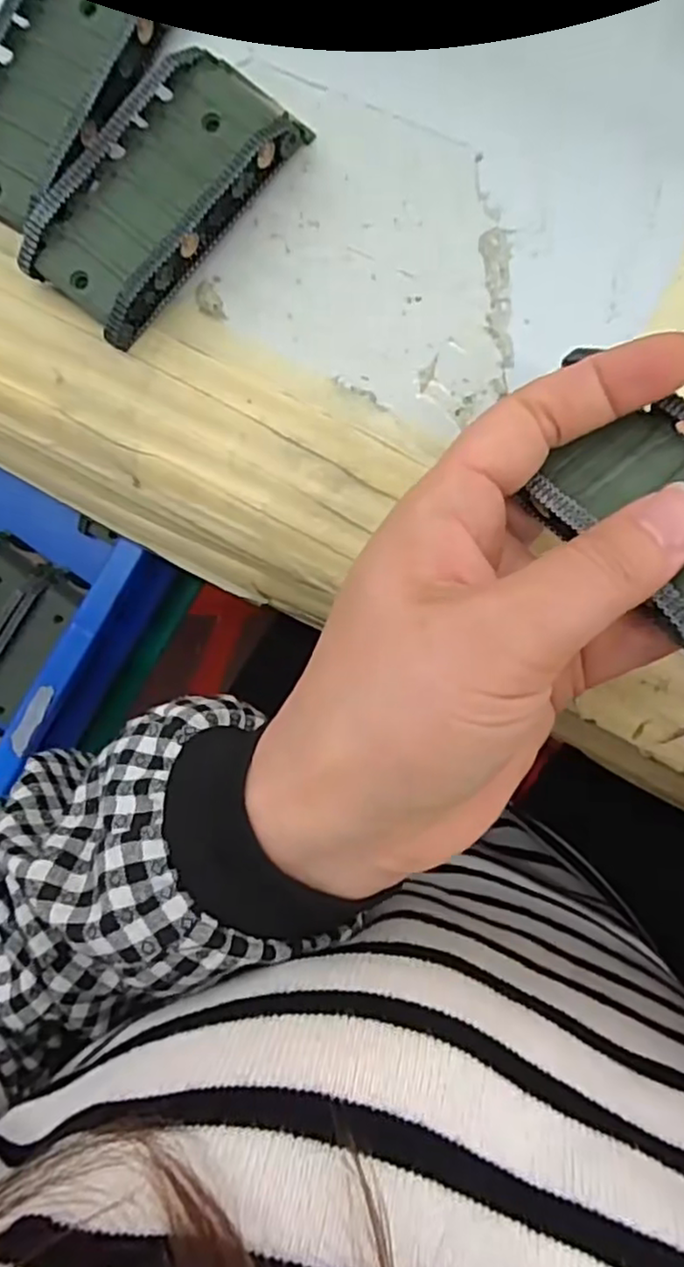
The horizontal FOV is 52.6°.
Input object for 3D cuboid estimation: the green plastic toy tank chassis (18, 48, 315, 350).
[{"bbox_3d":[-0.060,-0.144,0.226,0.049,0.019,0.092,42,93,4],"label":"green plastic toy tank chassis"}]

